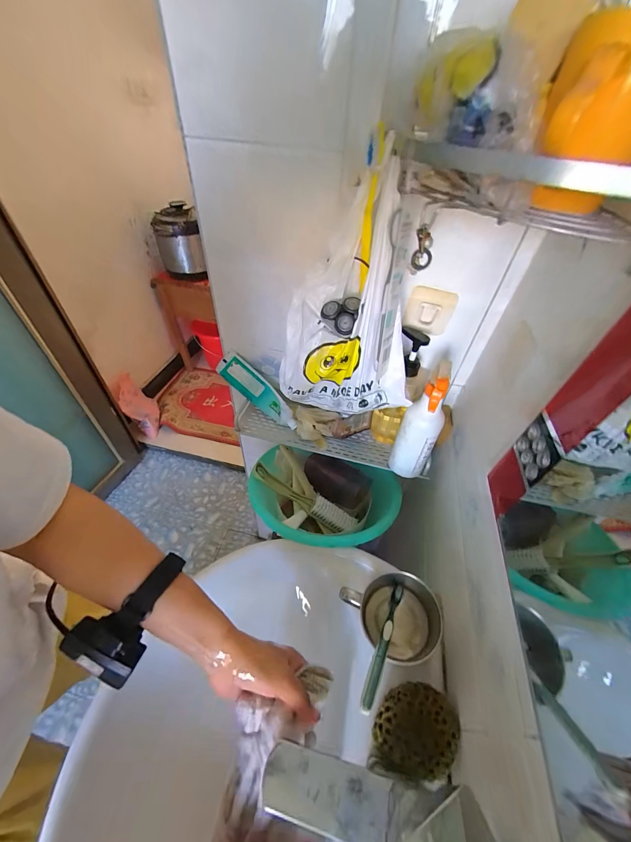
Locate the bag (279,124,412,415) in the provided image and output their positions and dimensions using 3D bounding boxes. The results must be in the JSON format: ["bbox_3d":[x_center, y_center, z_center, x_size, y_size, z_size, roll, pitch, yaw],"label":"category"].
[{"bbox_3d":[0.048,-0.140,0.413,0.205,0.321,0.075,8,46,4],"label":"bag"}]

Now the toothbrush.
[{"bbox_3d":[0.084,0.254,0.359,0.013,0.012,0.182,27,15,20],"label":"toothbrush"}]

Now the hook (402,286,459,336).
[{"bbox_3d":[0.176,-0.170,0.469,0.068,0.066,0.012,11,47,7],"label":"hook"}]

